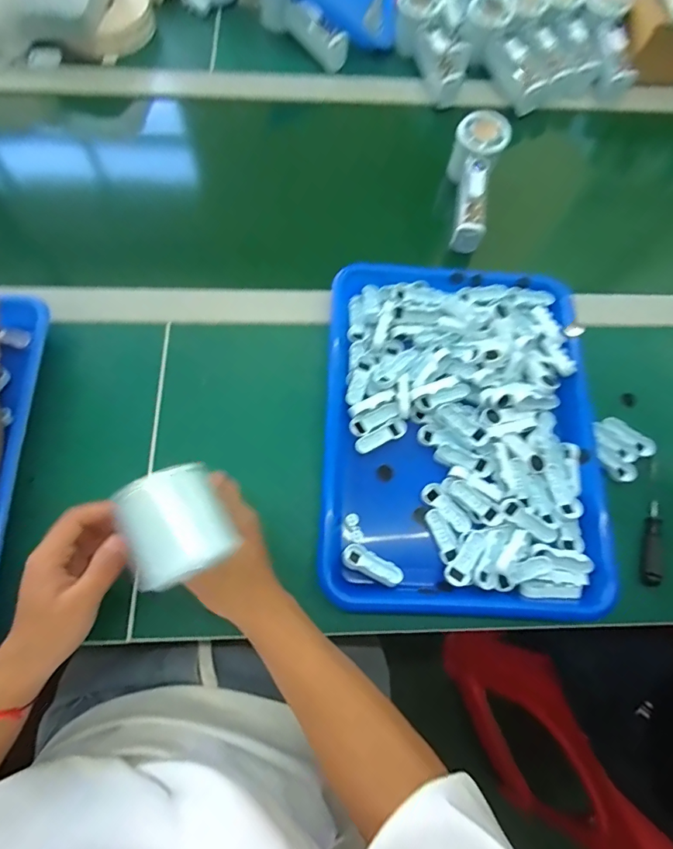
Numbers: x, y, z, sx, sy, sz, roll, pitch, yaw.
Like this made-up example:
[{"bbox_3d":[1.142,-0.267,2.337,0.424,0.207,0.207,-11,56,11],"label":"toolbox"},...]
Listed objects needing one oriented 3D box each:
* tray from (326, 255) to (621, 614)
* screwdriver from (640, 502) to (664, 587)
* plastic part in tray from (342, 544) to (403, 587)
[{"bbox_3d":[0.114,0.002,0.414,0.243,0.034,0.328,3,69,-2],"label":"tray"},{"bbox_3d":[0.288,0.107,0.404,0.012,0.019,0.076,21,70,5],"label":"screwdriver"},{"bbox_3d":[0.030,0.119,0.378,0.051,0.014,0.021,22,70,6],"label":"plastic part in tray"}]

